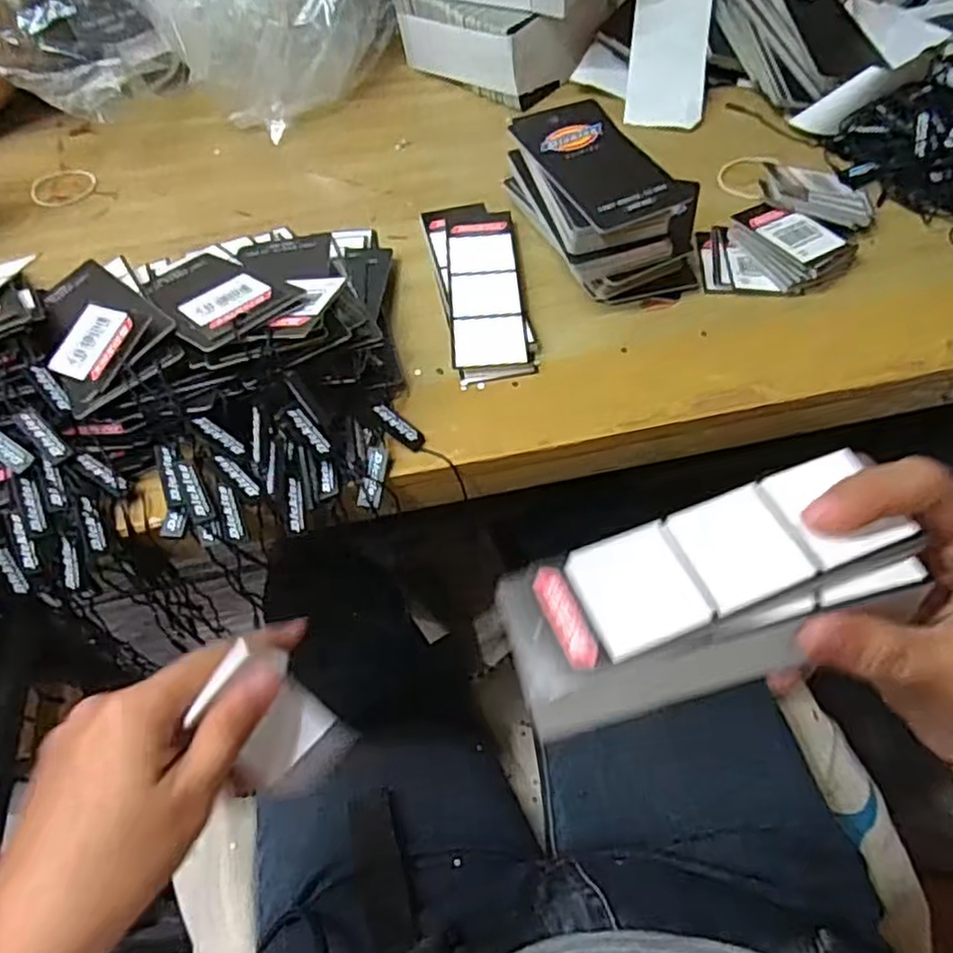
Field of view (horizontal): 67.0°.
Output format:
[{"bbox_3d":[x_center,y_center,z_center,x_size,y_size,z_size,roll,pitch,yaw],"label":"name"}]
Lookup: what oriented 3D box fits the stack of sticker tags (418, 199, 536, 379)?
[{"bbox_3d":[0.002,-0.103,0.382,0.045,0.008,0.128,-8,55,-2],"label":"stack of sticker tags"}]

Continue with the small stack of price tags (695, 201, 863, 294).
[{"bbox_3d":[0.159,-0.120,0.378,0.077,0.018,0.049,1,55,4],"label":"small stack of price tags"}]

